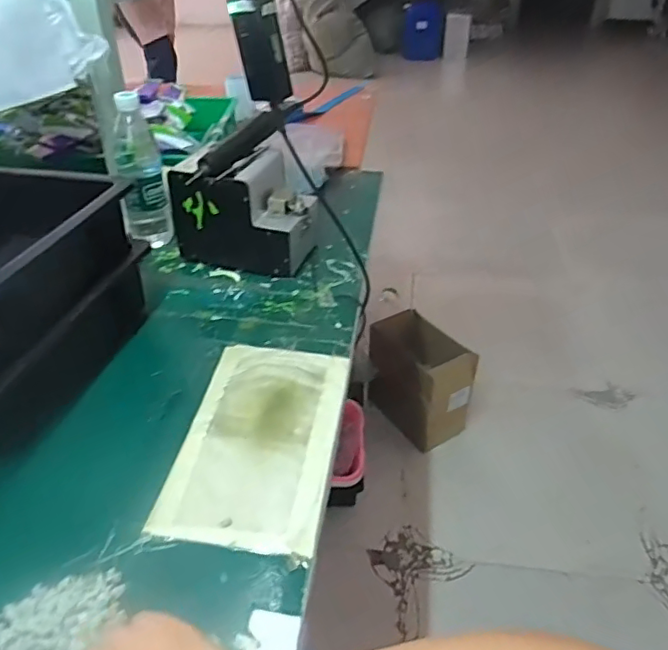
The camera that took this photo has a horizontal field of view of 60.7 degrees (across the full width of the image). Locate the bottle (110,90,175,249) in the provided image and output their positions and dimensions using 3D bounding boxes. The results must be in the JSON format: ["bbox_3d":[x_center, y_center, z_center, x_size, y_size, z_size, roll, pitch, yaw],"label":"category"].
[{"bbox_3d":[-0.289,-0.223,0.855,0.068,0.222,0.062,-16,39,-19],"label":"bottle"}]

